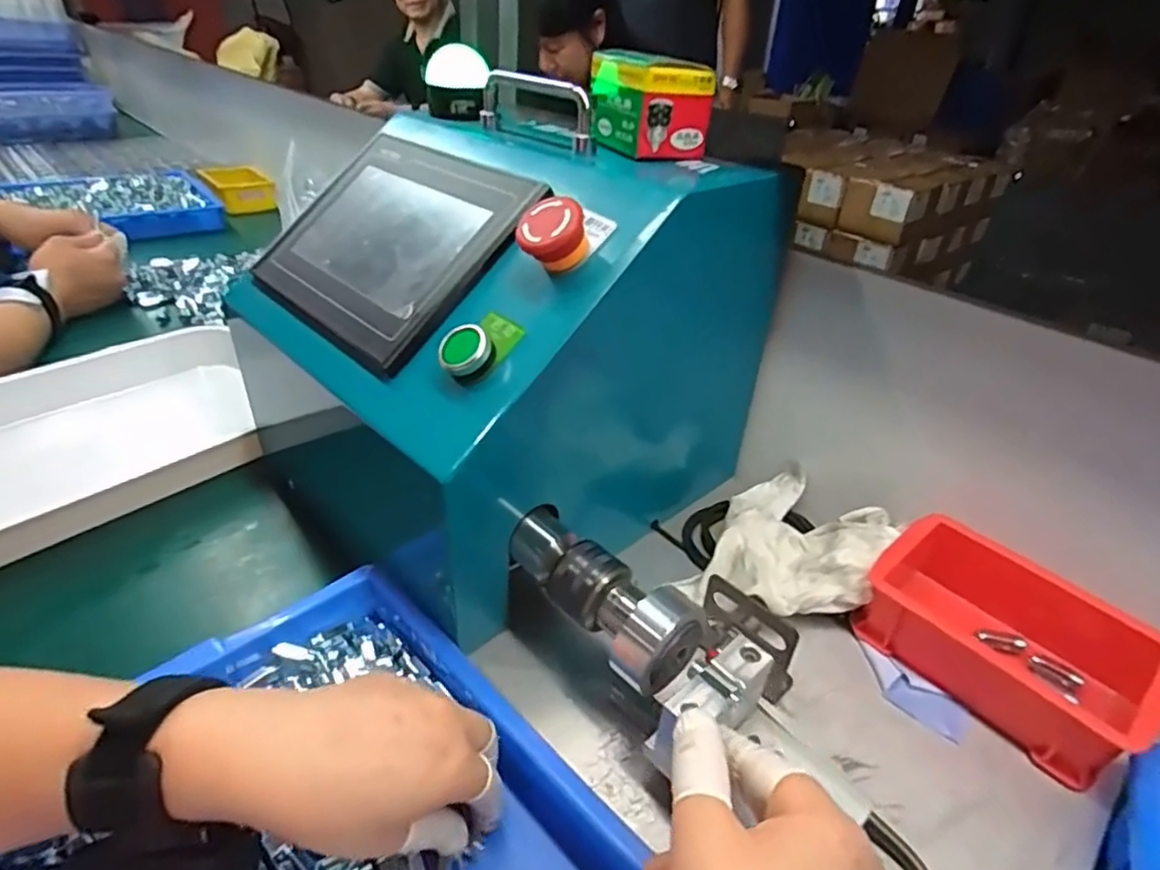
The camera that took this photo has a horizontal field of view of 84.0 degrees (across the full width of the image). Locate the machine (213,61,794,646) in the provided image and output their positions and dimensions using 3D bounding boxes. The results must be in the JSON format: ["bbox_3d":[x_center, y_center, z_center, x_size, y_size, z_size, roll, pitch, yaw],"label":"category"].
[{"bbox_3d":[-0.058,-0.084,0.495,0.299,0.252,0.283,-26,44,-36],"label":"machine"}]

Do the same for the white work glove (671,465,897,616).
[{"bbox_3d":[0.157,0.073,0.467,0.114,0.049,0.149,21,38,24],"label":"white work glove"}]

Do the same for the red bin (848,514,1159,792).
[{"bbox_3d":[0.262,0.124,0.400,0.101,0.060,0.150,-24,43,-34],"label":"red bin"}]

